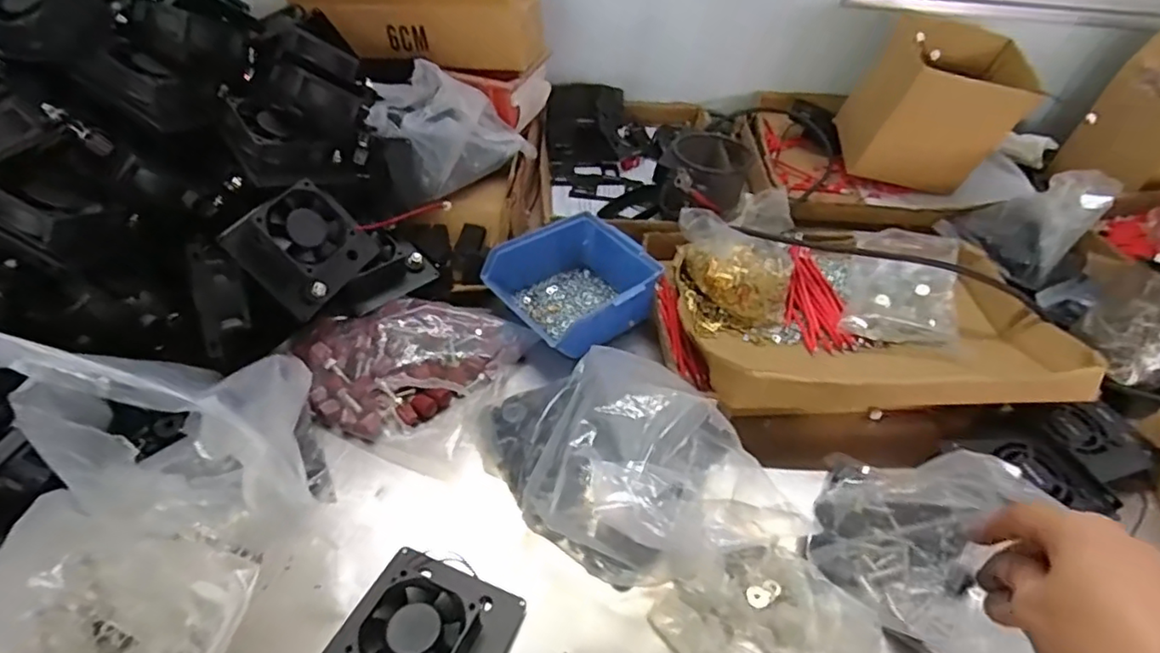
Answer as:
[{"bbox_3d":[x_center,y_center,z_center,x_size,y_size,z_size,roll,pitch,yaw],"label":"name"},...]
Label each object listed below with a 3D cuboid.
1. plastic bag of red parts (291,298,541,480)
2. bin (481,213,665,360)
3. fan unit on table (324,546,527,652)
[{"bbox_3d":[-0.145,0.029,0.508,0.172,0.049,0.158,18,46,14],"label":"plastic bag of red parts"},{"bbox_3d":[-0.004,-0.042,0.572,0.135,0.061,0.134,-32,55,-31],"label":"bin"},{"bbox_3d":[-0.096,0.186,0.362,0.098,0.035,0.089,19,46,14],"label":"fan unit on table"}]

